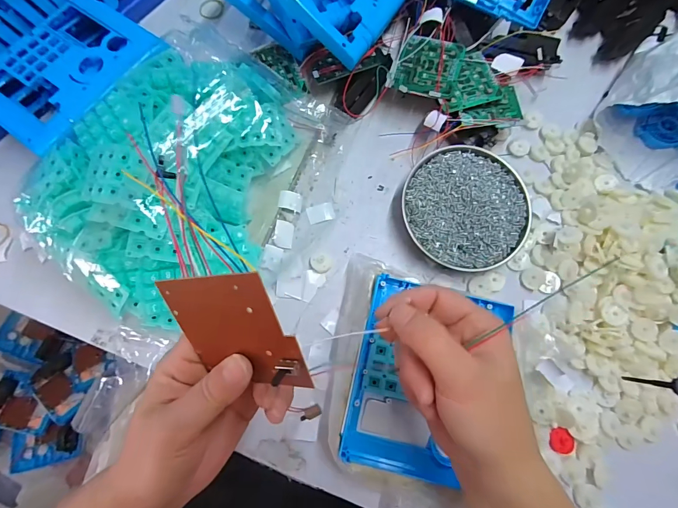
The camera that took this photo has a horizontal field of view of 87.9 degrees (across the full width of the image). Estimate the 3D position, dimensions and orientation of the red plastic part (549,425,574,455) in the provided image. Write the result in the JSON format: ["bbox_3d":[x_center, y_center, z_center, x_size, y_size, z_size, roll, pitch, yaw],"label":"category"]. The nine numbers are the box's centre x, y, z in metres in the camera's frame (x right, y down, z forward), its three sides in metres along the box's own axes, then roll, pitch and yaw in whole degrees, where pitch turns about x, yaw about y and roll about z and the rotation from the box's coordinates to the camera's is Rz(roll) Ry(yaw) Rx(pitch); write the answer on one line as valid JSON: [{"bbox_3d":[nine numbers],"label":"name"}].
[{"bbox_3d":[0.215,0.181,0.338,0.022,0.004,0.024,0,76,-1],"label":"red plastic part"}]

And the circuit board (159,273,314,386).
[{"bbox_3d":[-0.058,0.041,0.187,0.075,0.009,0.065,-5,115,28],"label":"circuit board"}]

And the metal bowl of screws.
[{"bbox_3d":[0.136,-0.050,0.380,0.132,0.032,0.132,0,76,-1],"label":"metal bowl of screws"}]

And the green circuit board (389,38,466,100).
[{"bbox_3d":[0.097,-0.206,0.389,0.069,0.009,0.073,18,77,3],"label":"green circuit board"}]

